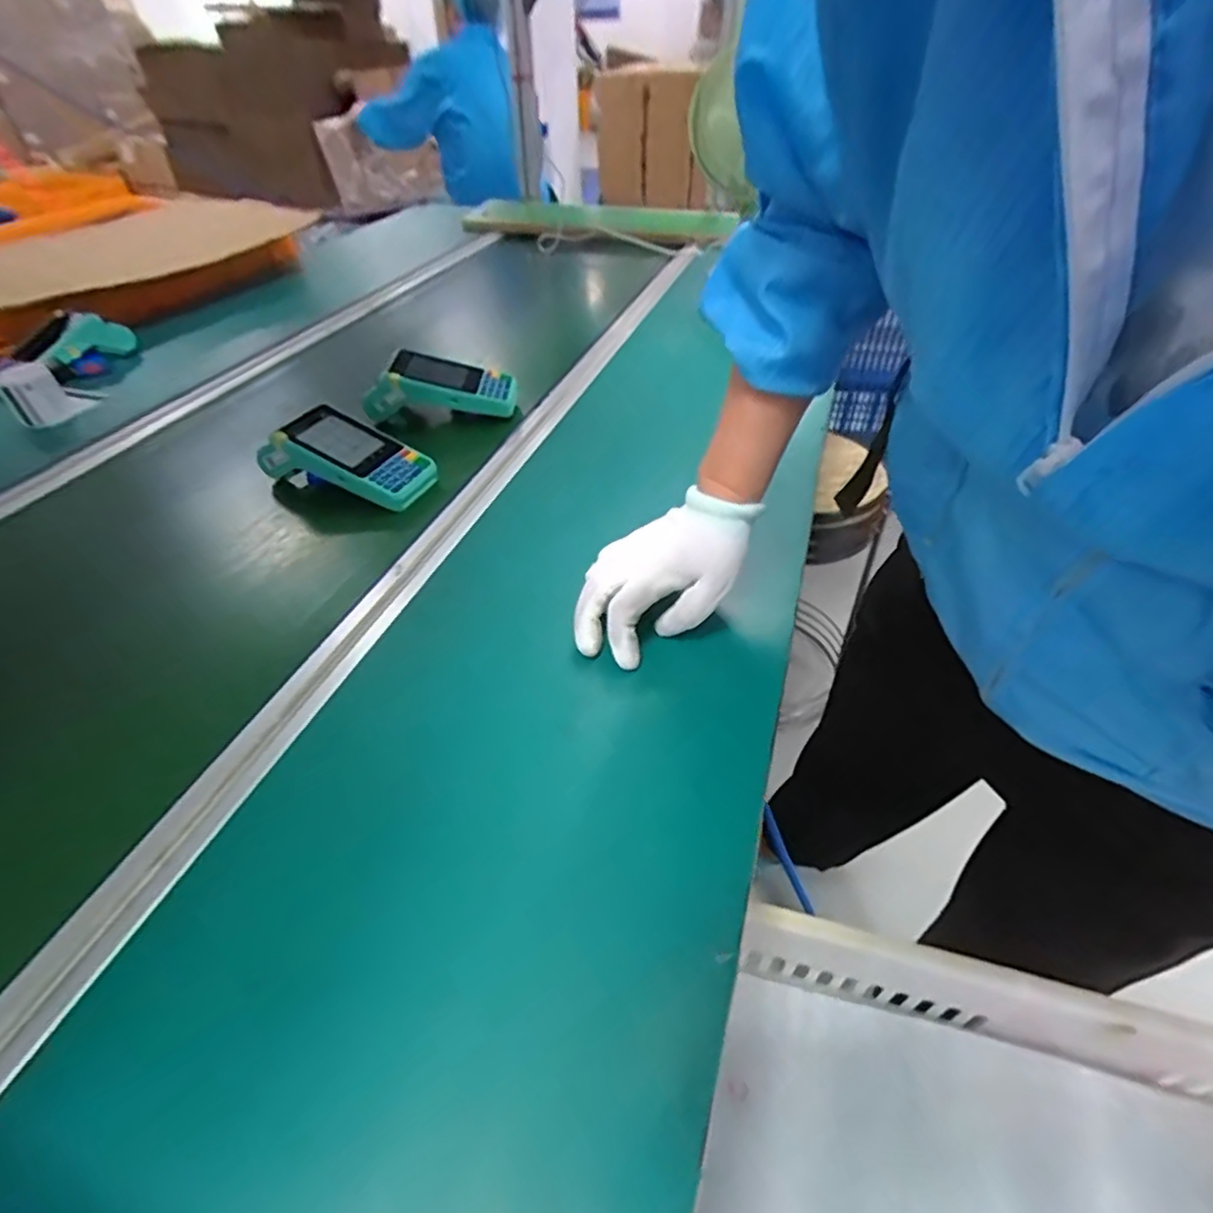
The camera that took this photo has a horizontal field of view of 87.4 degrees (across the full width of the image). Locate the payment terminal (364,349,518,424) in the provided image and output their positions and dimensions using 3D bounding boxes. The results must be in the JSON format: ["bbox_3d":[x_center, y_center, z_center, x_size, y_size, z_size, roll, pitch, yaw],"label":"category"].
[{"bbox_3d":[-0.195,-0.261,0.755,0.169,0.058,0.072,-6,42,-6],"label":"payment terminal"}]

